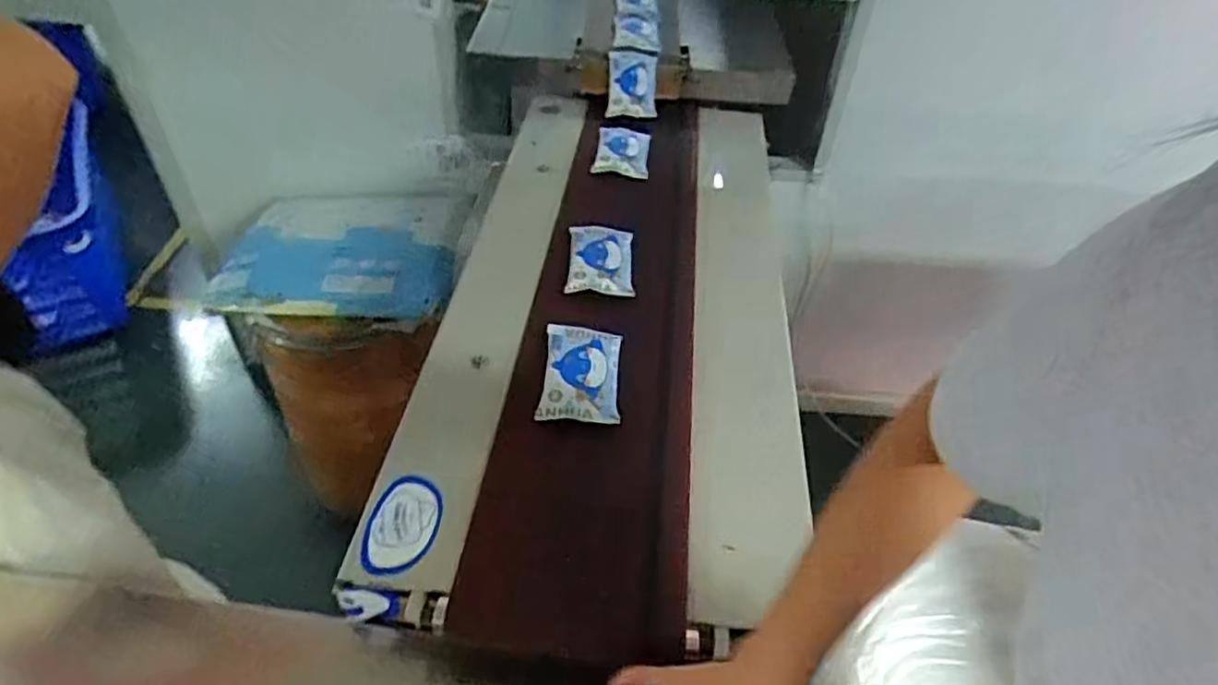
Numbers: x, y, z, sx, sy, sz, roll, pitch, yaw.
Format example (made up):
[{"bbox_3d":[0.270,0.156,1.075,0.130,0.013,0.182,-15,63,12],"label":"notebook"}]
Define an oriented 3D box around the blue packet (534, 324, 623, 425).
[{"bbox_3d":[-0.030,0.031,0.777,0.083,0.018,0.138,4,43,-1],"label":"blue packet"}]

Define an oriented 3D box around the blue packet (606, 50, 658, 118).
[{"bbox_3d":[0.043,-0.467,1.272,0.090,0.022,0.133,4,81,-16],"label":"blue packet"}]

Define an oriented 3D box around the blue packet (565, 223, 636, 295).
[{"bbox_3d":[-0.009,-0.110,0.924,0.085,0.018,0.131,3,43,-2],"label":"blue packet"}]

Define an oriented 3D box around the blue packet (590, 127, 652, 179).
[{"bbox_3d":[0.023,-0.320,1.165,0.088,0.028,0.135,5,43,0],"label":"blue packet"}]

